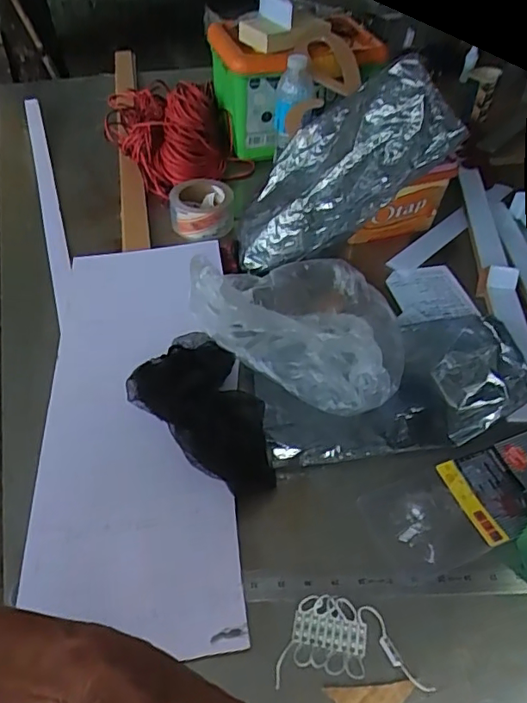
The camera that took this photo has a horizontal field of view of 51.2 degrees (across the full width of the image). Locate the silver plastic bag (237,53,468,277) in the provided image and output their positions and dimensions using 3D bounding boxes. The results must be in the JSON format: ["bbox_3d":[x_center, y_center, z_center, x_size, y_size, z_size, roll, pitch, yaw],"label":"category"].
[{"bbox_3d":[0.099,-0.239,0.755,0.111,0.326,0.137,36,36,-32],"label":"silver plastic bag"}]

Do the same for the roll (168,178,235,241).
[{"bbox_3d":[-0.099,-0.232,0.903,0.100,0.055,0.100,-11,48,-15],"label":"roll"}]

